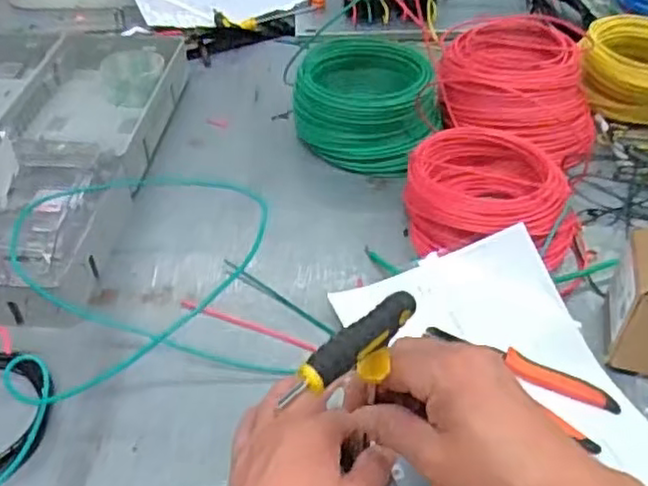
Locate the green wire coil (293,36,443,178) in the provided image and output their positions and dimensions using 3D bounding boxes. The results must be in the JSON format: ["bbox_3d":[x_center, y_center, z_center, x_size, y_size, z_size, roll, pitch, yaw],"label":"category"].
[{"bbox_3d":[0.053,-0.173,0.850,0.182,0.103,0.135,28,50,27],"label":"green wire coil"}]

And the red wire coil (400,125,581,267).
[{"bbox_3d":[0.182,-0.046,0.736,0.180,0.071,0.145,4,43,5],"label":"red wire coil"}]

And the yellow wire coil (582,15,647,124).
[{"bbox_3d":[0.432,-0.233,0.926,0.163,0.082,0.148,15,45,16],"label":"yellow wire coil"}]

